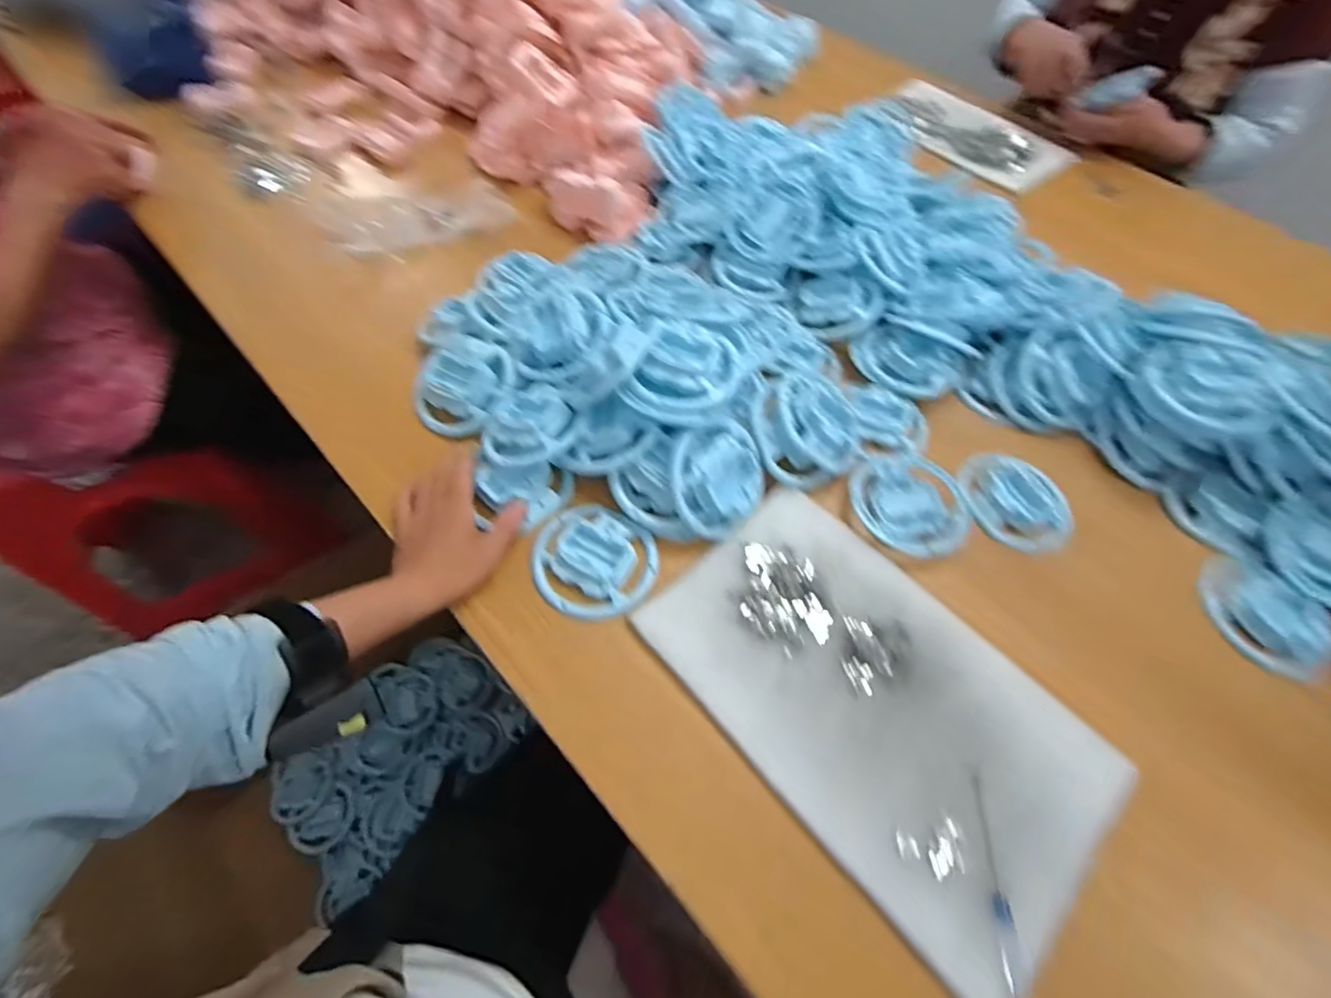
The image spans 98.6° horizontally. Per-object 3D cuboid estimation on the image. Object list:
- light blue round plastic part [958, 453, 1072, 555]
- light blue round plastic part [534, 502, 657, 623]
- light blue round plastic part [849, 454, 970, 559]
[{"bbox_3d":[0.334,0.004,0.548,0.104,0.023,0.079,37,63,17],"label":"light blue round plastic part"},{"bbox_3d":[-0.062,0.051,0.480,0.106,0.016,0.094,25,60,11],"label":"light blue round plastic part"},{"bbox_3d":[0.230,0.002,0.535,0.108,0.023,0.107,2,59,-3],"label":"light blue round plastic part"}]

